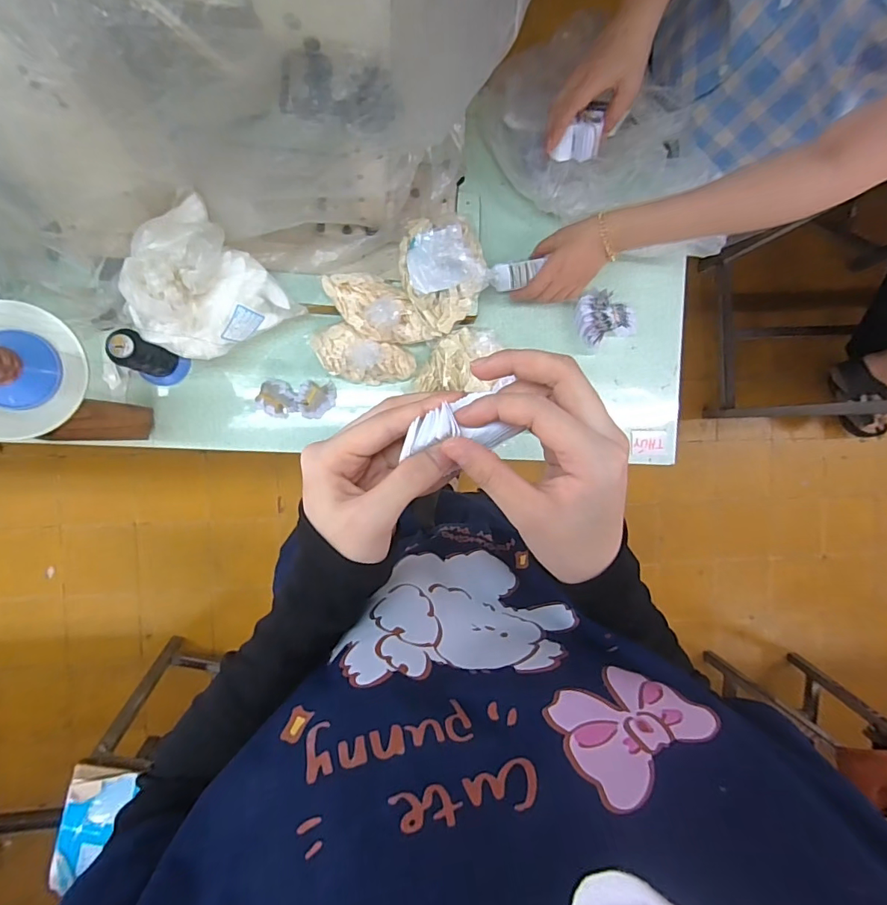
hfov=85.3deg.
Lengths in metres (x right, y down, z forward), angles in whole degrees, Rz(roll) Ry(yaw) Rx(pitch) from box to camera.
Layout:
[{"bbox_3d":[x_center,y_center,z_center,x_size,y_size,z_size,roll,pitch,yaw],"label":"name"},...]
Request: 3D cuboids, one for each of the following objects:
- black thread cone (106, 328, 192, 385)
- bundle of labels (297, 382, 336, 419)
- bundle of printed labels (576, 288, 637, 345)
[{"bbox_3d":[-0.375,-0.116,0.614,0.048,0.120,0.051,25,90,-8],"label":"black thread cone"},{"bbox_3d":[-0.179,-0.075,0.684,0.050,0.016,0.050,-2,93,-7],"label":"bundle of labels"},{"bbox_3d":[0.236,-0.203,0.715,0.076,0.038,0.076,-15,95,-6],"label":"bundle of printed labels"}]

